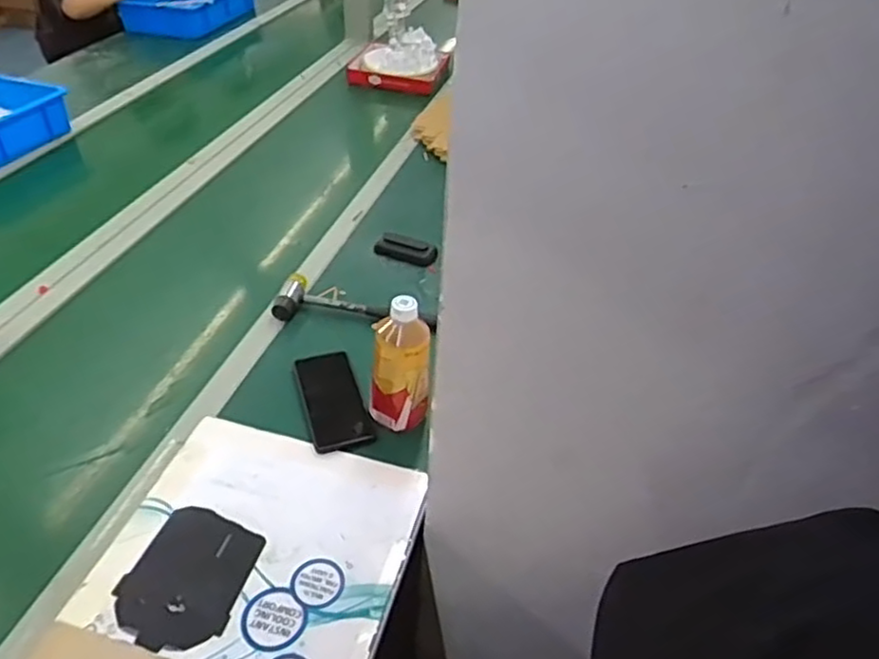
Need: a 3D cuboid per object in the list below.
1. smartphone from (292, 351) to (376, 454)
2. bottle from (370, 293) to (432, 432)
[{"bbox_3d":[-0.144,0.091,0.881,0.079,0.012,0.161,-12,43,-18],"label":"smartphone"},{"bbox_3d":[-0.050,0.046,0.817,0.070,0.174,0.072,-6,41,-11],"label":"bottle"}]

